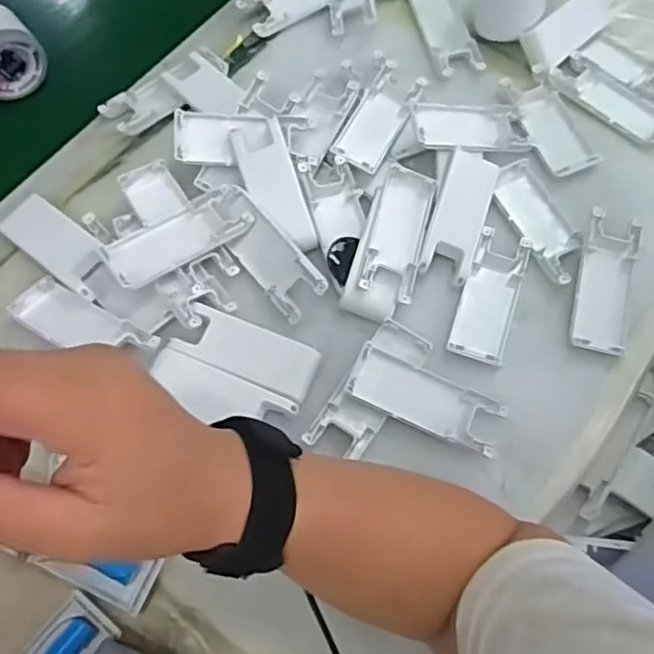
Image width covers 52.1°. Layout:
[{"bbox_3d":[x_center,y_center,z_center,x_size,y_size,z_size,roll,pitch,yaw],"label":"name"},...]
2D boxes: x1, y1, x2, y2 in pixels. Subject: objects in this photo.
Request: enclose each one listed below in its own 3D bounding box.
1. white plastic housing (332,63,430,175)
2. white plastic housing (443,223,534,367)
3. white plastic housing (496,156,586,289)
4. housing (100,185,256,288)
[{"bbox_3d":[0.042,-0.169,0.542,0.041,0.016,0.102,25,68,8],"label":"white plastic housing"},{"bbox_3d":[0.122,-0.023,0.495,0.041,0.009,0.107,18,68,6],"label":"white plastic housing"},{"bbox_3d":[0.164,-0.081,0.519,0.042,0.013,0.103,-25,70,-12],"label":"white plastic housing"},{"bbox_3d":[-0.108,-0.065,0.485,0.103,0.024,0.043,-32,72,-14],"label":"housing"}]

